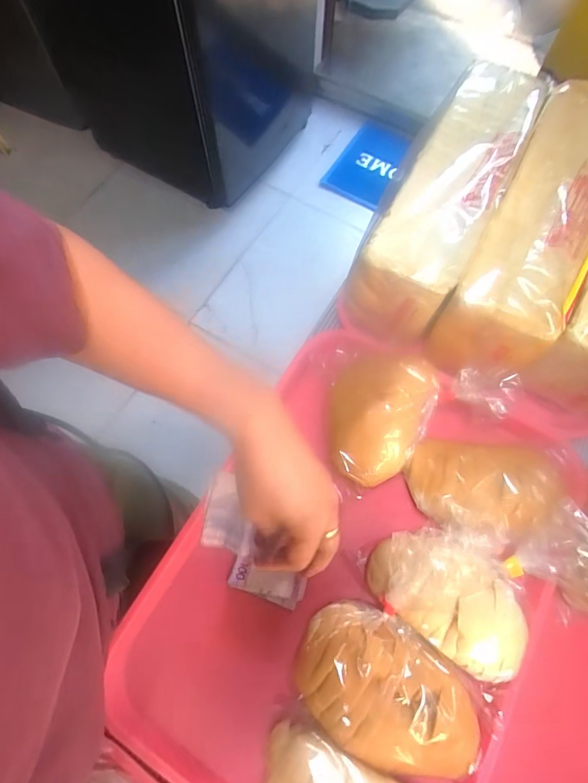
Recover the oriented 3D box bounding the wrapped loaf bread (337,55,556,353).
[{"bbox_3d":[0.158,-0.197,0.454,0.092,0.097,0.307,28,72,10],"label":"wrapped loaf bread"}]

